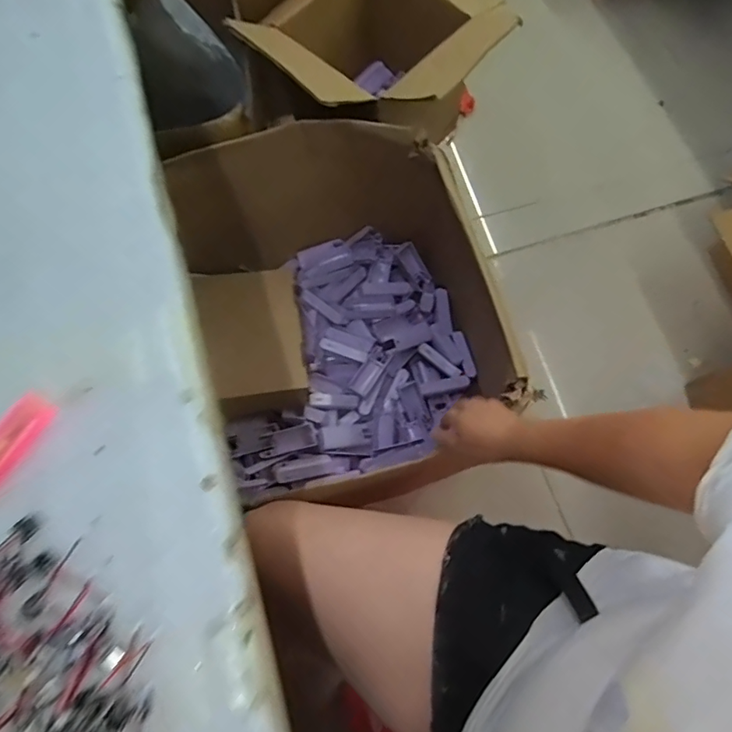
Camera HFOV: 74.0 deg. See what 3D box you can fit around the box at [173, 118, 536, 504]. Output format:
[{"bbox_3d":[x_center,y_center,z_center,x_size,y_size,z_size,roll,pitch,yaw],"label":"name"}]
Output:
[{"bbox_3d":[-0.045,-0.102,0.893,0.510,0.339,0.531,-12,72,-5],"label":"box"}]

